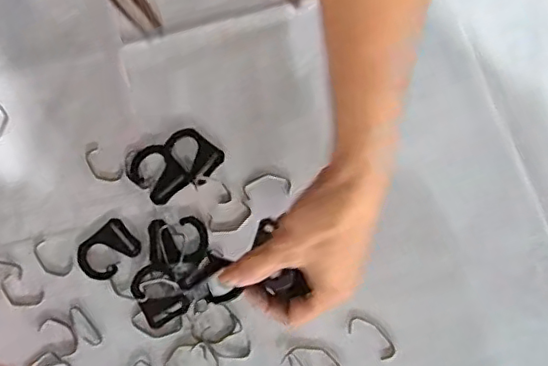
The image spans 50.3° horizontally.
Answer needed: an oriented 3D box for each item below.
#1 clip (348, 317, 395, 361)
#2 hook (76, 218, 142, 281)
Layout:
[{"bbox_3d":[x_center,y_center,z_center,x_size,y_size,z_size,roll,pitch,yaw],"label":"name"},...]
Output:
[{"bbox_3d":[0.071,0.111,0.421,0.039,0.004,0.017,40,80,9],"label":"clip"},{"bbox_3d":[-0.125,0.050,0.436,0.044,0.004,0.034,-40,79,-9],"label":"hook"}]

